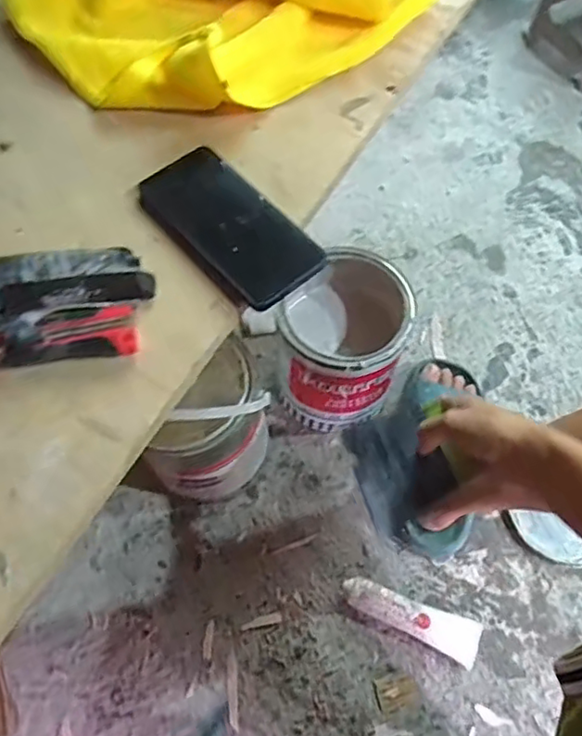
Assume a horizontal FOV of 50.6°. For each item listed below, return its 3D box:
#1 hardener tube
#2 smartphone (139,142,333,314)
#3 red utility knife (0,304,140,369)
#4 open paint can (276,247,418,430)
[{"bbox_3d":[0.146,0.301,0.741,0.169,0.037,0.045,21,66,10],"label":"hardener tube"},{"bbox_3d":[-0.051,-0.119,0.515,0.078,0.014,0.162,-38,70,-17],"label":"smartphone"},{"bbox_3d":[-0.186,-0.024,0.452,0.138,0.022,0.041,-9,64,-4],"label":"red utility knife"},{"bbox_3d":[0.066,-0.033,0.819,0.157,0.208,0.179,3,64,2],"label":"open paint can"}]

